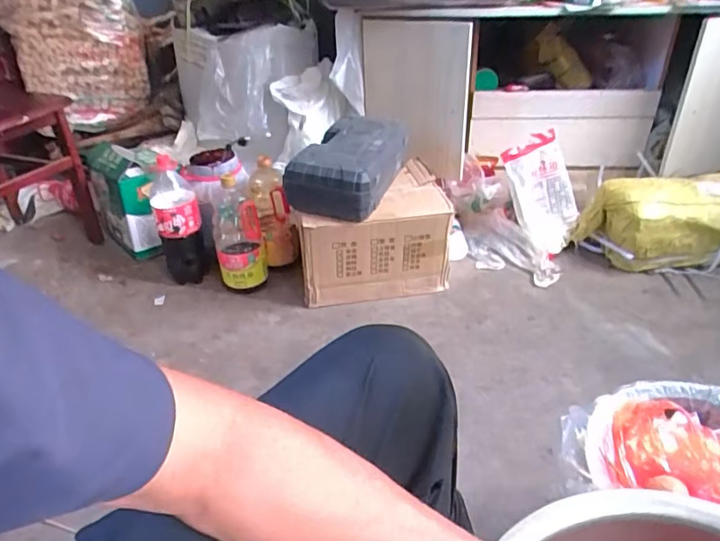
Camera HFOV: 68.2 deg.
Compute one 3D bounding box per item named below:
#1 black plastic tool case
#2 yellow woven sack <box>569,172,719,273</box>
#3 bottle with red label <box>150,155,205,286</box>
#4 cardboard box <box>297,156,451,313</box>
[{"bbox_3d":[-0.021,-0.229,1.157,0.176,0.122,0.307,10,35,18],"label":"black plastic tool case"},{"bbox_3d":[0.737,-0.111,1.235,0.411,0.211,0.164,8,35,15],"label":"yellow woven sack"},{"bbox_3d":[-0.431,-0.108,1.264,0.100,0.319,0.123,-13,35,-16],"label":"bottle with red label"},{"bbox_3d":[0.027,-0.077,1.238,0.318,0.235,0.220,-6,34,-5],"label":"cardboard box"}]

